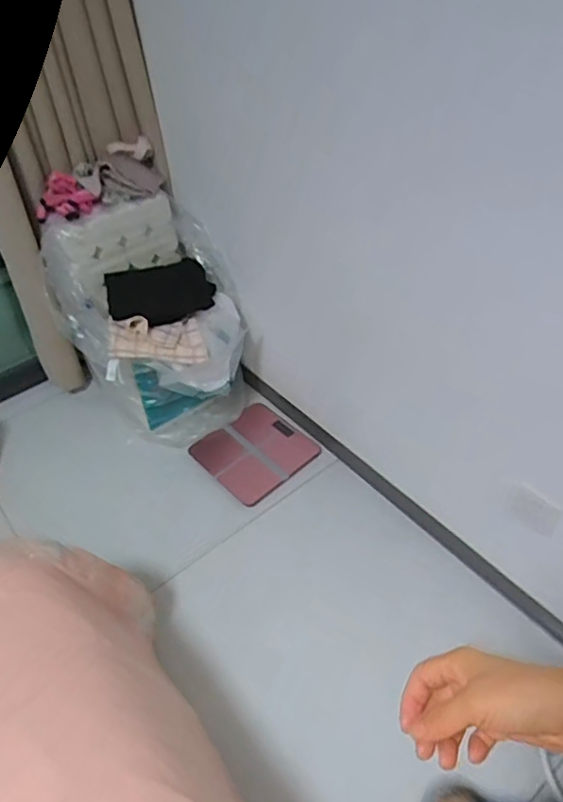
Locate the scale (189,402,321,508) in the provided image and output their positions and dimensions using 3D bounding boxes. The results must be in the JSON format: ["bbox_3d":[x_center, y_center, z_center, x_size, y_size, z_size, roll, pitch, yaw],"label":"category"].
[{"bbox_3d":[-0.073,0.130,1.565,0.264,0.022,0.272,-34,52,-28],"label":"scale"}]

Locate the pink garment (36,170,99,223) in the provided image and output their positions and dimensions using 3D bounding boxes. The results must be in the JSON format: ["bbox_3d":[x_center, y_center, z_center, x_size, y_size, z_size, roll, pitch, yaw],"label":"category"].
[{"bbox_3d":[-0.537,-0.505,1.421,0.114,0.077,0.118,21,49,23],"label":"pink garment"}]

